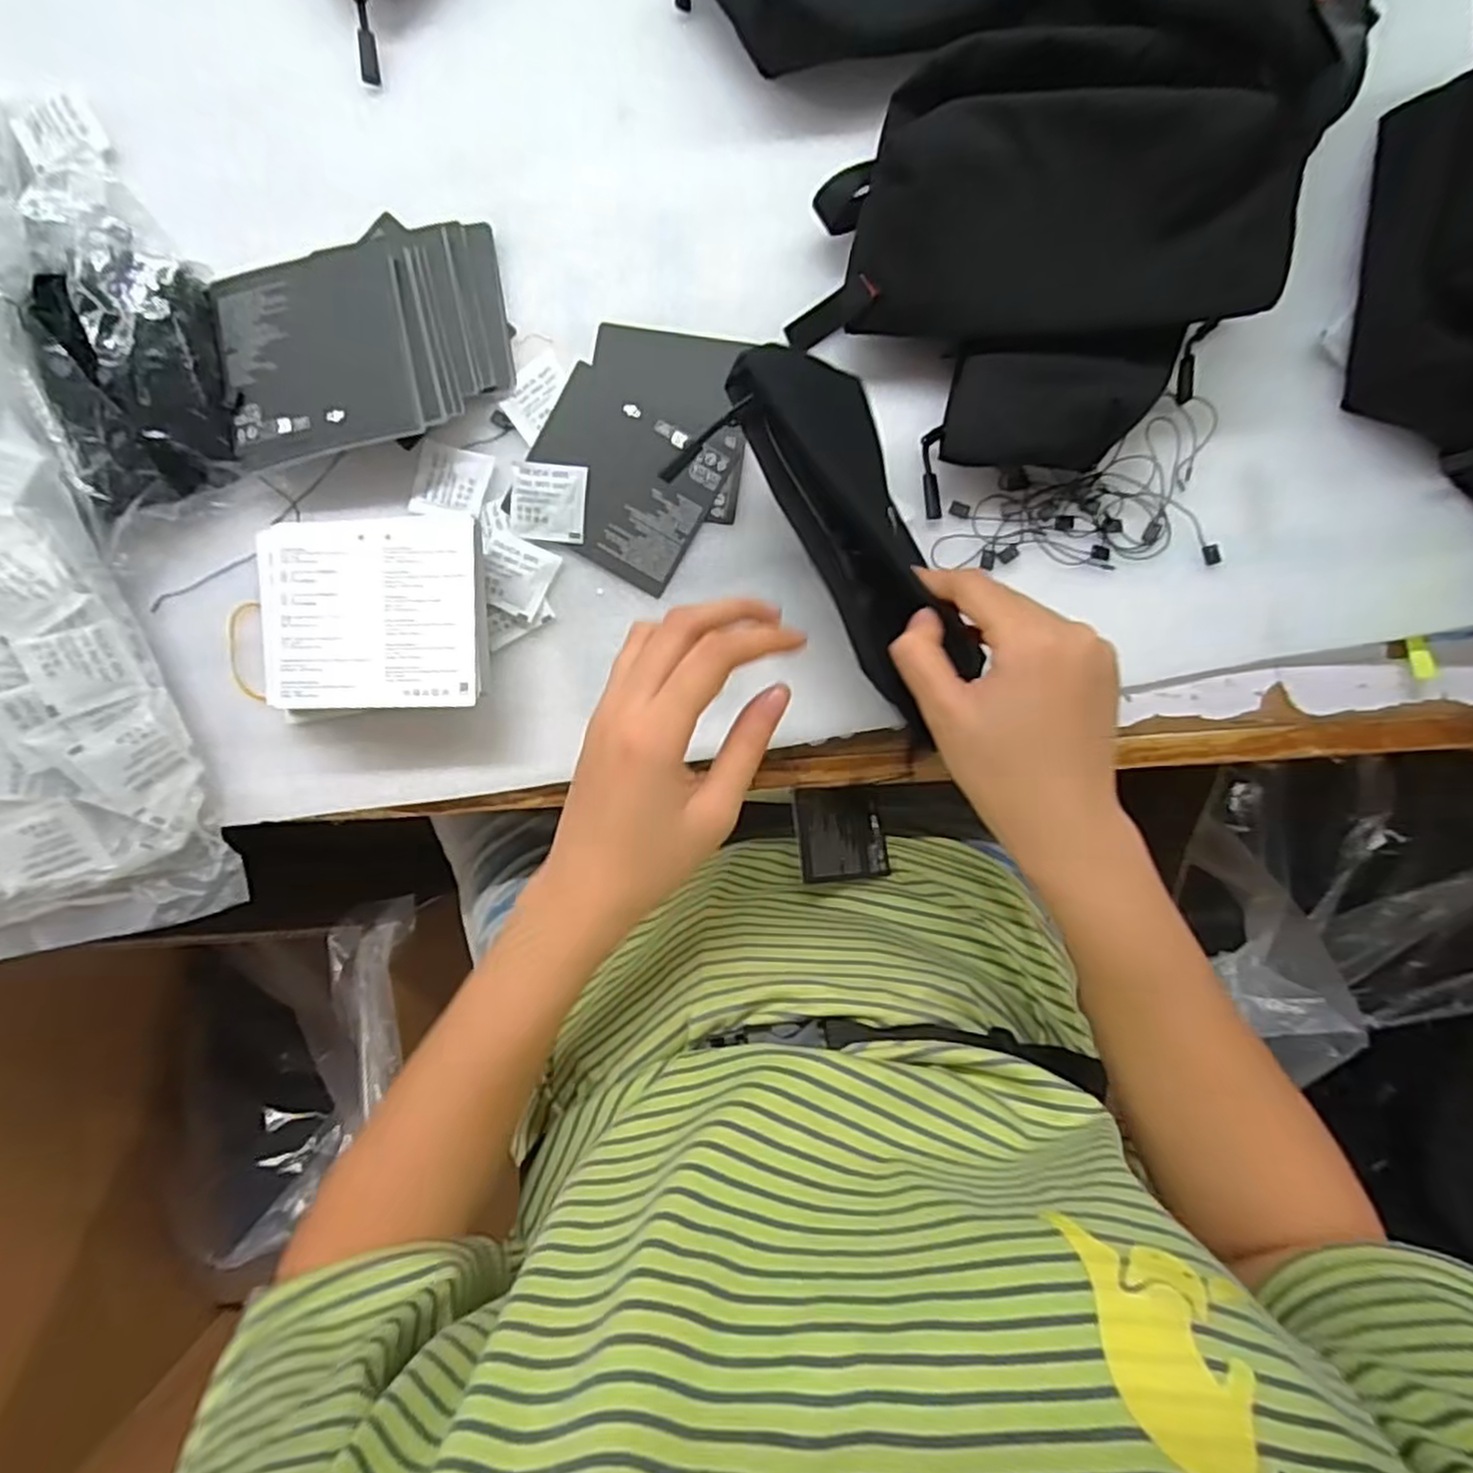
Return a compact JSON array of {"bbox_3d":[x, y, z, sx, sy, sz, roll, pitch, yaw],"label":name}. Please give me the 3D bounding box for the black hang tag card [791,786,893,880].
[{"bbox_3d":[0.060,0.053,0.411,0.005,0.086,0.051,-15,77,39],"label":"black hang tag card"}]

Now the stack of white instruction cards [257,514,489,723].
[{"bbox_3d":[-0.184,-0.060,0.386,0.118,0.044,0.093,-3,90,3],"label":"stack of white instruction cards"}]

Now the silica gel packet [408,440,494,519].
[{"bbox_3d":[-0.156,-0.138,0.401,0.041,0.007,0.039,14,91,3],"label":"silica gel packet"}]

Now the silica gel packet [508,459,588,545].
[{"bbox_3d":[-0.101,-0.126,0.398,0.041,0.008,0.041,8,90,3],"label":"silica gel packet"}]

